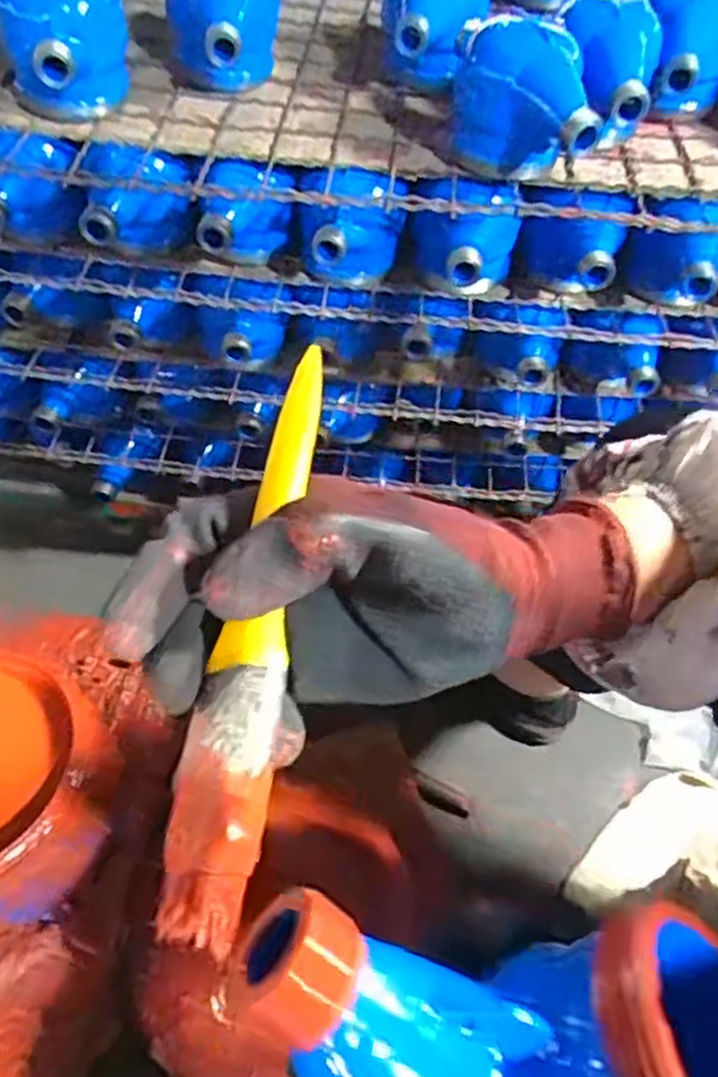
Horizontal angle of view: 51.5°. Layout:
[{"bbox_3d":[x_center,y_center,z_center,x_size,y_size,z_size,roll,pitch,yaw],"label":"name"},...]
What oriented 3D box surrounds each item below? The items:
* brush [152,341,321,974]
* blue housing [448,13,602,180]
[{"bbox_3d":[-0.028,0.018,0.214,0.024,0.012,0.174,7,61,3],"label":"brush"},{"bbox_3d":[0.113,-0.291,0.501,0.102,0.080,0.088,16,54,10],"label":"blue housing"}]

